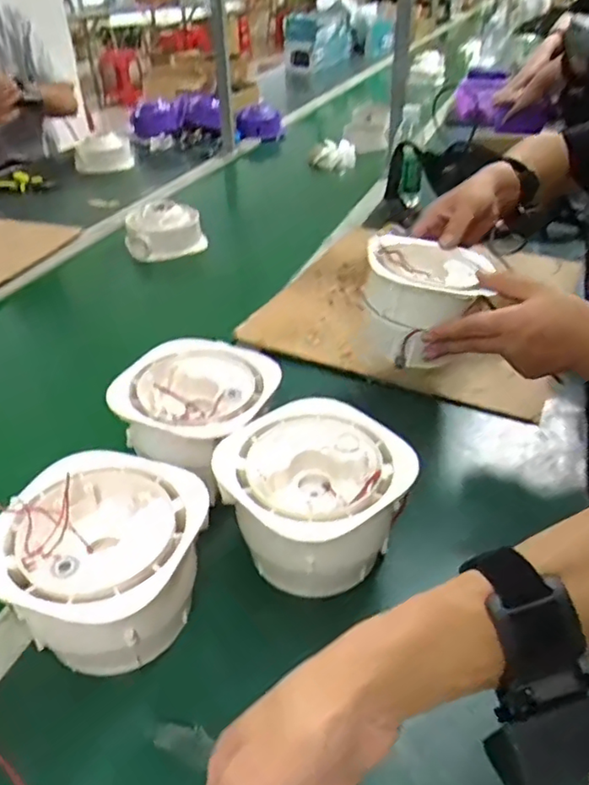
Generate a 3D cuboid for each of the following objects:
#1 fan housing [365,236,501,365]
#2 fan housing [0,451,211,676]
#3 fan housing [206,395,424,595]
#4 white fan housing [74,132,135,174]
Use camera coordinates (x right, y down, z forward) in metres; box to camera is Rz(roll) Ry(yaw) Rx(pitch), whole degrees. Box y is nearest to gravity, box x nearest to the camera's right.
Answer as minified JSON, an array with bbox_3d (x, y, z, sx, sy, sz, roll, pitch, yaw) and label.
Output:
[{"bbox_3d":[0.140,-0.103,0.656,0.124,0.095,0.131,19,40,25],"label":"fan housing"},{"bbox_3d":[-0.141,0.125,0.444,0.143,0.087,0.147,24,42,29],"label":"fan housing"},{"bbox_3d":[0.014,0.089,0.492,0.136,0.095,0.138,-26,43,-30],"label":"fan housing"},{"bbox_3d":[-0.469,-0.591,1.474,0.139,0.069,0.099,-10,37,-13],"label":"white fan housing"}]

